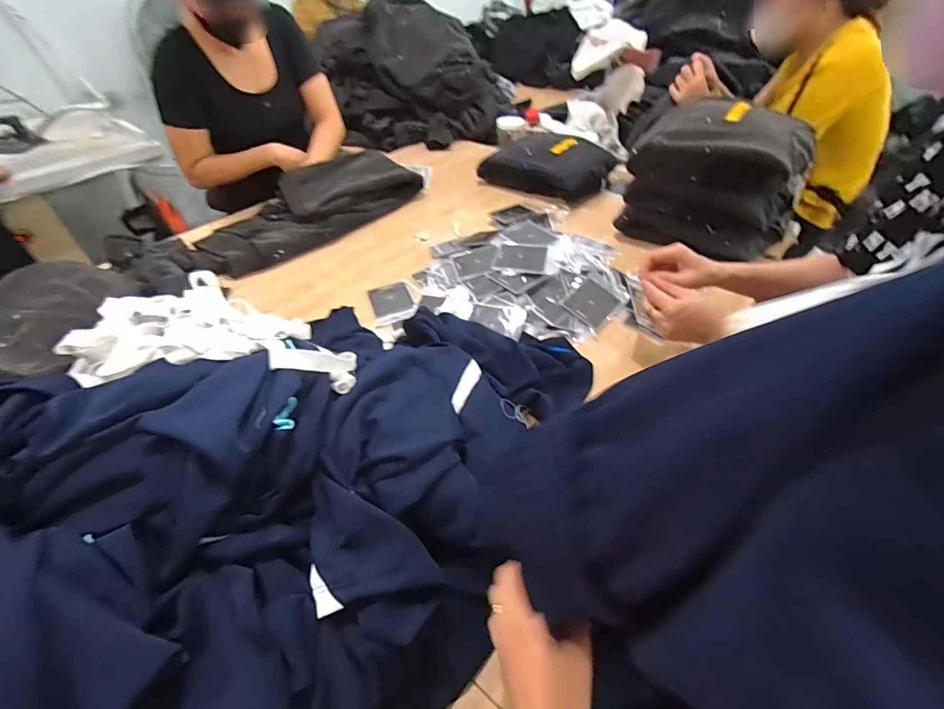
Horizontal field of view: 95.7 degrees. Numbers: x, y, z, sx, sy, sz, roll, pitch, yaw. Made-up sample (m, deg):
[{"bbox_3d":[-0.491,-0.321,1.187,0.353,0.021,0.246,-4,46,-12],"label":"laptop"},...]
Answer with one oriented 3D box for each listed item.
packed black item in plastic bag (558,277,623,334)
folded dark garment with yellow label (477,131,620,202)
[{"bbox_3d":[0.229,-0.098,0.812,0.087,0.018,0.115,40,56,16],"label":"packed black item in plastic bag"},{"bbox_3d":[0.226,-0.556,1.235,0.322,0.102,0.279,27,50,27],"label":"folded dark garment with yellow label"}]

